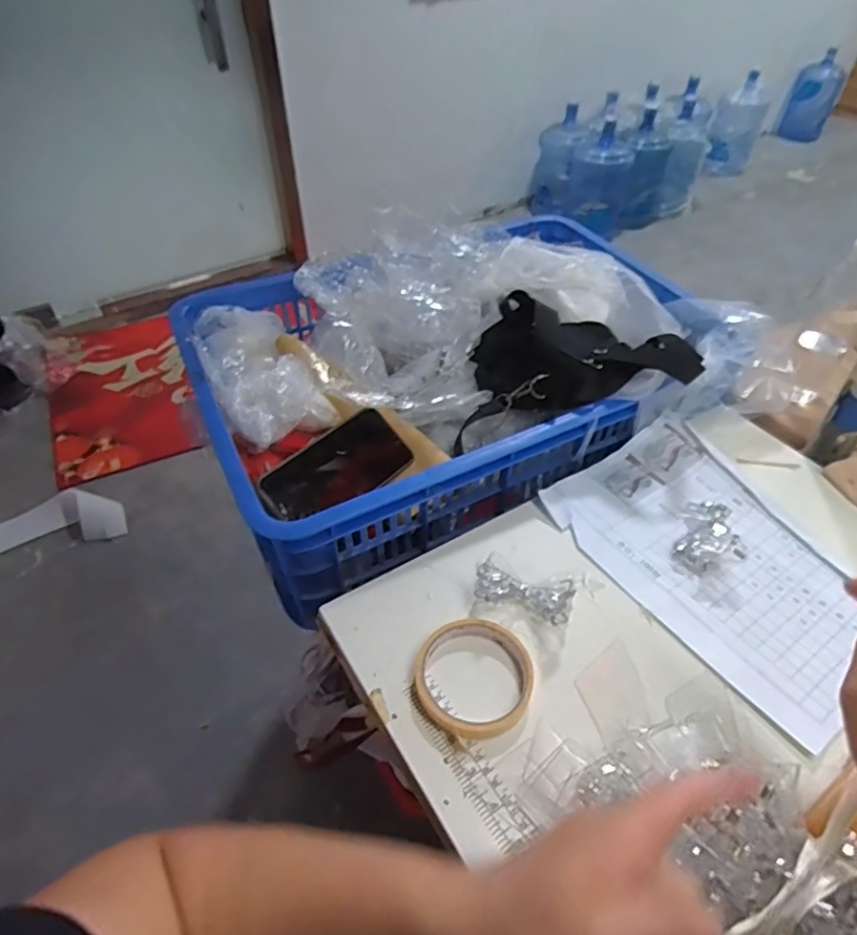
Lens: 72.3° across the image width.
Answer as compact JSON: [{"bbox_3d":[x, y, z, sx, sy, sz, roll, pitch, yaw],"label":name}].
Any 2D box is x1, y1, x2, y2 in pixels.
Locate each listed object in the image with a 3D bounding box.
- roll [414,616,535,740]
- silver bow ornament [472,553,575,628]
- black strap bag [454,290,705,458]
[{"bbox_3d":[0.035,0.161,0.455,0.089,0.014,0.090,0,46,0],"label":"roll"},{"bbox_3d":[0.082,0.107,0.507,0.082,0.025,0.043,22,50,20],"label":"silver bow ornament"},{"bbox_3d":[0.151,-0.126,0.649,0.247,0.095,0.159,-3,46,-3],"label":"black strap bag"}]

